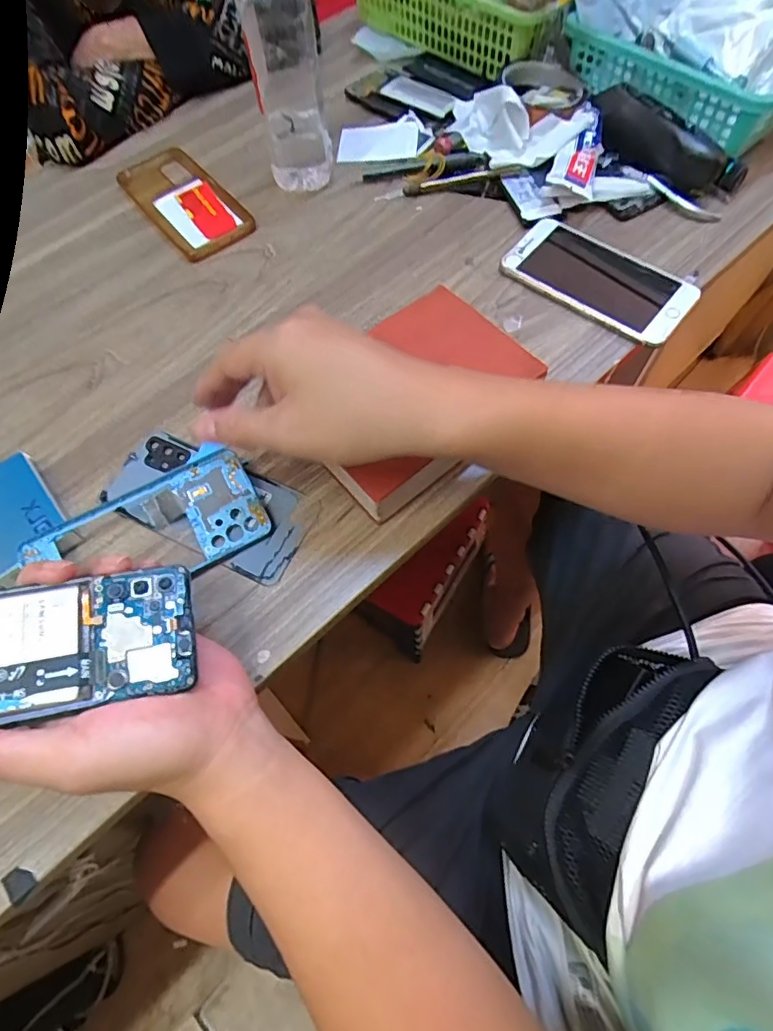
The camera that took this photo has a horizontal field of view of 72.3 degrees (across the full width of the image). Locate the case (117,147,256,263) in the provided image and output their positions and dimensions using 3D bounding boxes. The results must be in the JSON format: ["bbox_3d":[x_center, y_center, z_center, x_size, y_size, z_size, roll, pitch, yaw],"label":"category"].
[{"bbox_3d":[-0.205,-0.318,0.532,0.080,0.007,0.170,-37,69,-14],"label":"case"}]

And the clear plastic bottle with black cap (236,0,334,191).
[{"bbox_3d":[-0.089,-0.400,0.464,0.058,0.192,0.054,-8,65,-1],"label":"clear plastic bottle with black cap"}]

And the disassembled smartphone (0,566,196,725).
[{"bbox_3d":[-0.180,0.068,0.268,0.152,0.007,0.066,-8,65,-14],"label":"disassembled smartphone"}]

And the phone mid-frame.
[{"bbox_3d":[-0.165,0.011,0.368,0.153,0.011,0.083,-26,78,-10],"label":"phone mid-frame"}]

